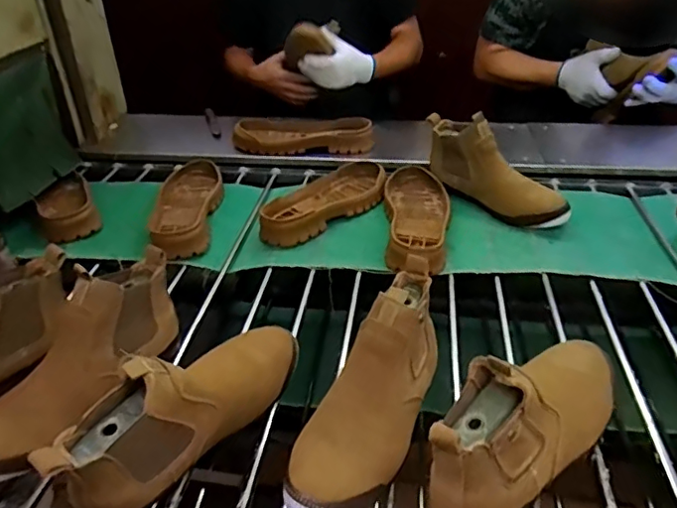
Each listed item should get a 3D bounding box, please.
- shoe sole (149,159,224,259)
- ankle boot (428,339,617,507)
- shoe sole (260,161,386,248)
[{"bbox_3d":[-0.278,-0.096,1.006,0.108,0.044,0.319,-2,36,-3],"label":"shoe sole"},{"bbox_3d":[0.191,0.148,0.529,0.269,0.119,0.091,-25,43,-31],"label":"ankle boot"},{"bbox_3d":[-0.019,-0.104,1.014,0.135,0.045,0.309,28,44,33],"label":"shoe sole"}]

